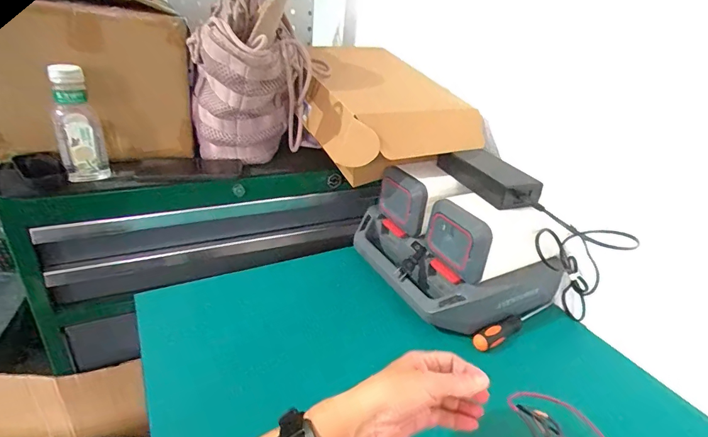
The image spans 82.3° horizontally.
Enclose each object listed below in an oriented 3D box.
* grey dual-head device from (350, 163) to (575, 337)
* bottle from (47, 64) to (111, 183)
[{"bbox_3d":[0.166,0.024,0.648,0.254,0.148,0.258,-7,31,-23],"label":"grey dual-head device"},{"bbox_3d":[-0.390,-0.131,0.571,0.055,0.157,0.057,-13,33,-32],"label":"bottle"}]

